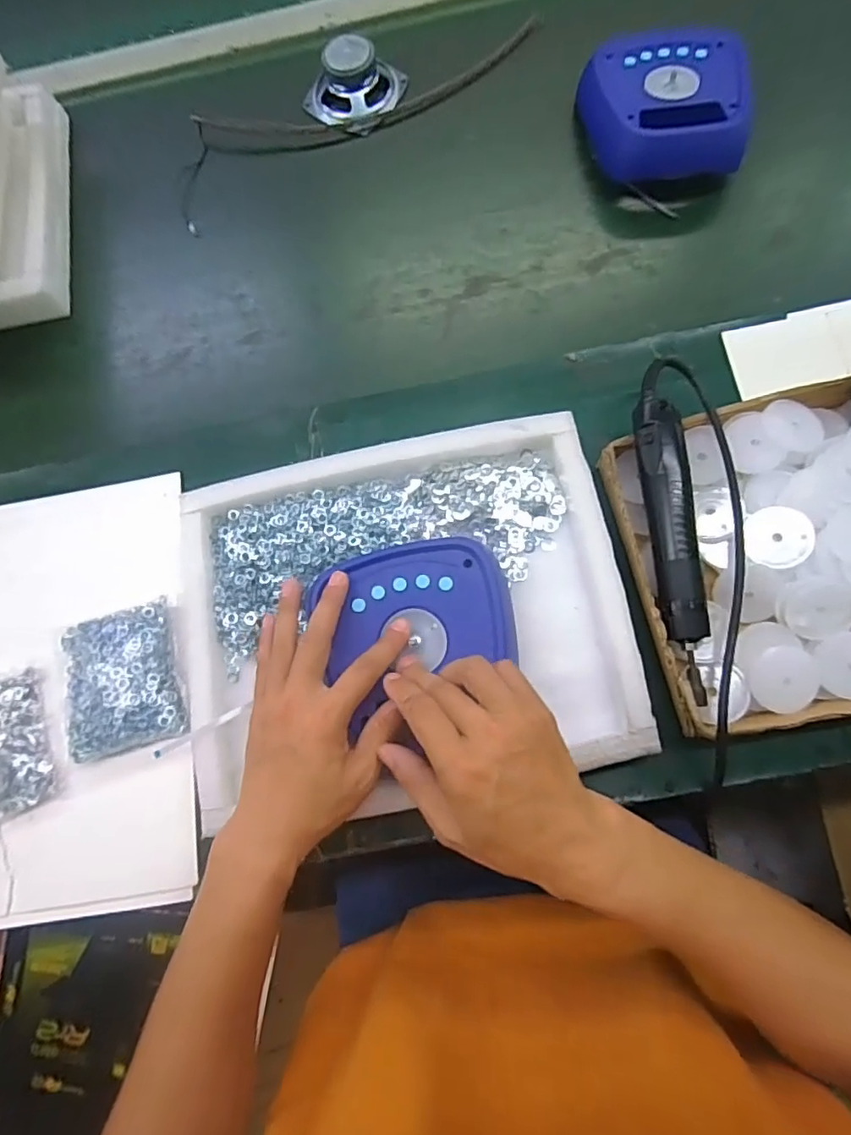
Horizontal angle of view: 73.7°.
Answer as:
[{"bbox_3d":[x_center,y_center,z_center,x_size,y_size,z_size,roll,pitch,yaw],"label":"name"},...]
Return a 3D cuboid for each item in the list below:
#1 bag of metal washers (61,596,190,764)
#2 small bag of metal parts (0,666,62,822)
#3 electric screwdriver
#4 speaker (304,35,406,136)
[{"bbox_3d":[-0.262,0.097,0.492,0.102,0.024,0.120,-13,76,2],"label":"bag of metal washers"},{"bbox_3d":[-0.358,0.150,0.495,0.059,0.019,0.124,-17,76,1],"label":"small bag of metal parts"},{"bbox_3d":[0.199,-0.019,0.446,0.035,0.029,0.234,-5,76,4],"label":"electric screwdriver"},{"bbox_3d":[-0.078,-0.538,0.627,0.090,0.045,0.090,26,80,11],"label":"speaker"}]

